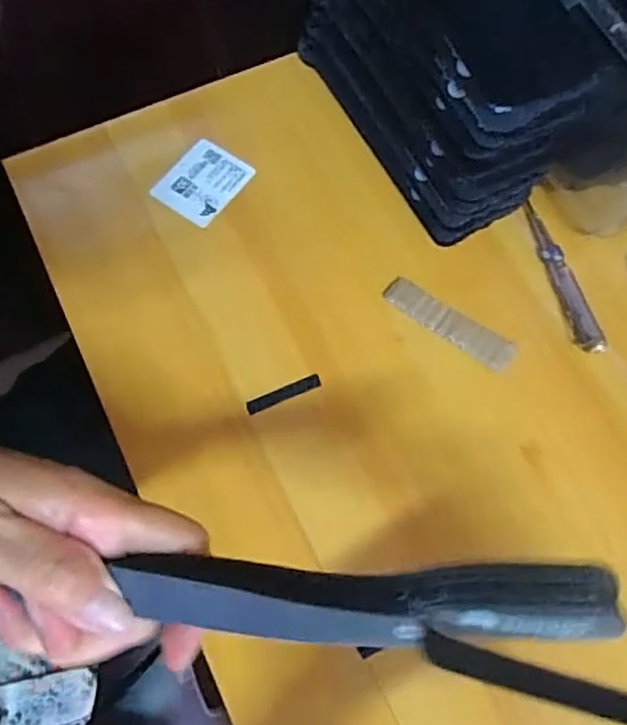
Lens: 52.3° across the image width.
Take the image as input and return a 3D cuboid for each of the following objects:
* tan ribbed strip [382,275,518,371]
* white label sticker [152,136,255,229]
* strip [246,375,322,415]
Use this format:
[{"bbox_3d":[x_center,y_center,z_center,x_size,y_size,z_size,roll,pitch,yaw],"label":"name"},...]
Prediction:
[{"bbox_3d":[0.086,-0.025,0.405,0.088,0.004,0.020,33,73,11],"label":"tan ribbed strip"},{"bbox_3d":[-0.077,-0.126,0.447,0.049,0.004,0.059,34,74,7],"label":"white label sticker"},{"bbox_3d":[-0.018,0.019,0.390,0.047,0.004,0.008,-22,72,-9],"label":"strip"}]

